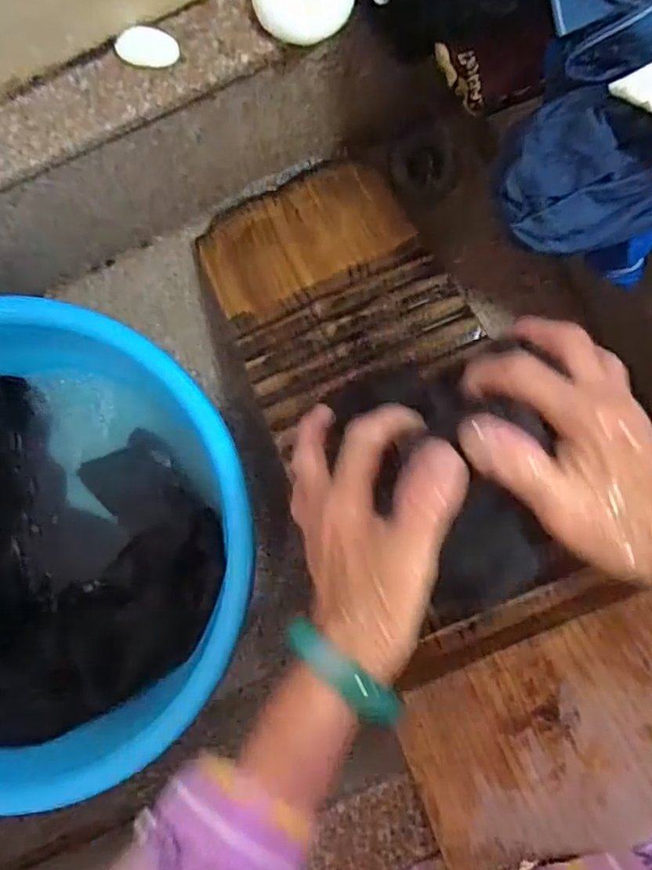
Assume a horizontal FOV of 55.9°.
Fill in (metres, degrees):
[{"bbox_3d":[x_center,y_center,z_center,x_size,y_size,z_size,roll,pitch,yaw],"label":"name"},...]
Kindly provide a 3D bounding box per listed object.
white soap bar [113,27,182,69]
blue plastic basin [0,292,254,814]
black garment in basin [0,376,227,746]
[{"bbox_3d":[-0.111,-0.240,0.381,0.037,0.010,0.020,0,90,3],"label":"white soap bar"},{"bbox_3d":[-0.223,0.075,0.476,0.336,0.123,0.317,0,90,3],"label":"blue plastic basin"},{"bbox_3d":[-0.230,0.104,0.486,0.281,0.117,0.243,21,91,3],"label":"black garment in basin"}]

